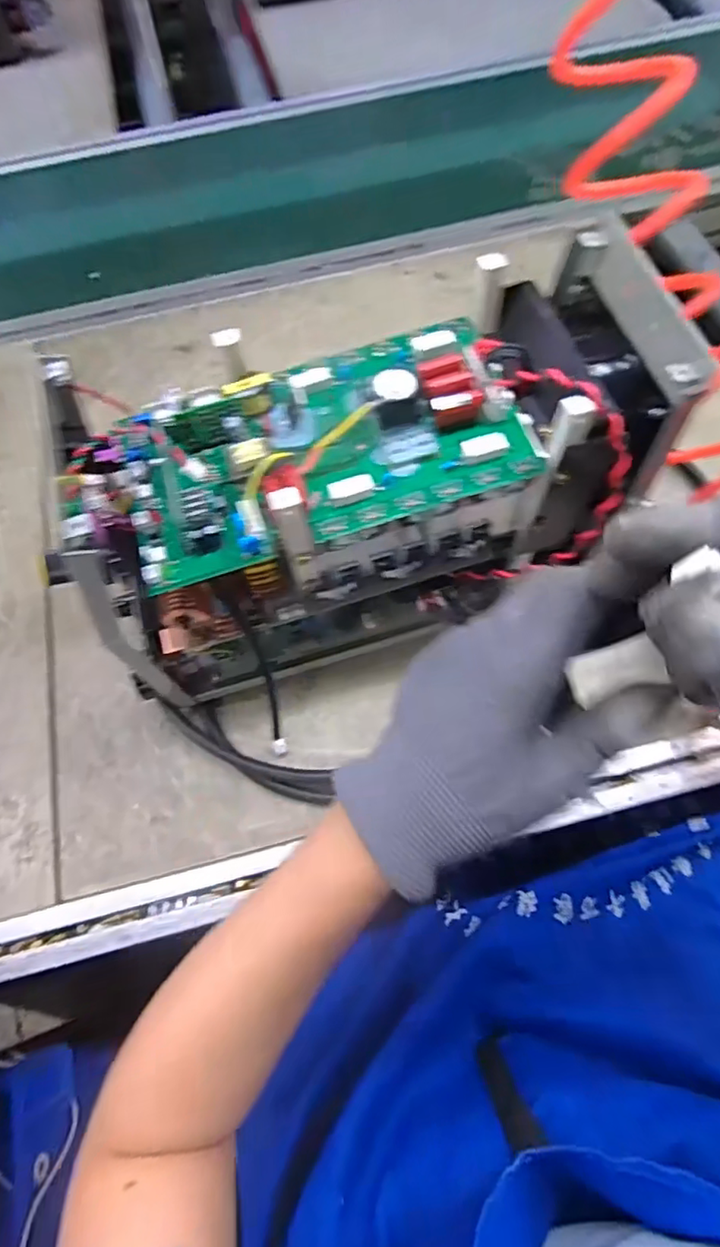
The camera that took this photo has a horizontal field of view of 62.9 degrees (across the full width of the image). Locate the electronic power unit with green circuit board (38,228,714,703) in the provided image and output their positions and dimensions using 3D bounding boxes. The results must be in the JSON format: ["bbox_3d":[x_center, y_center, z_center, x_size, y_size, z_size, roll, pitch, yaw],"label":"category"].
[{"bbox_3d":[0.004,-0.076,0.412,0.336,0.246,0.140,-14,67,-3],"label":"electronic power unit with green circuit board"}]

